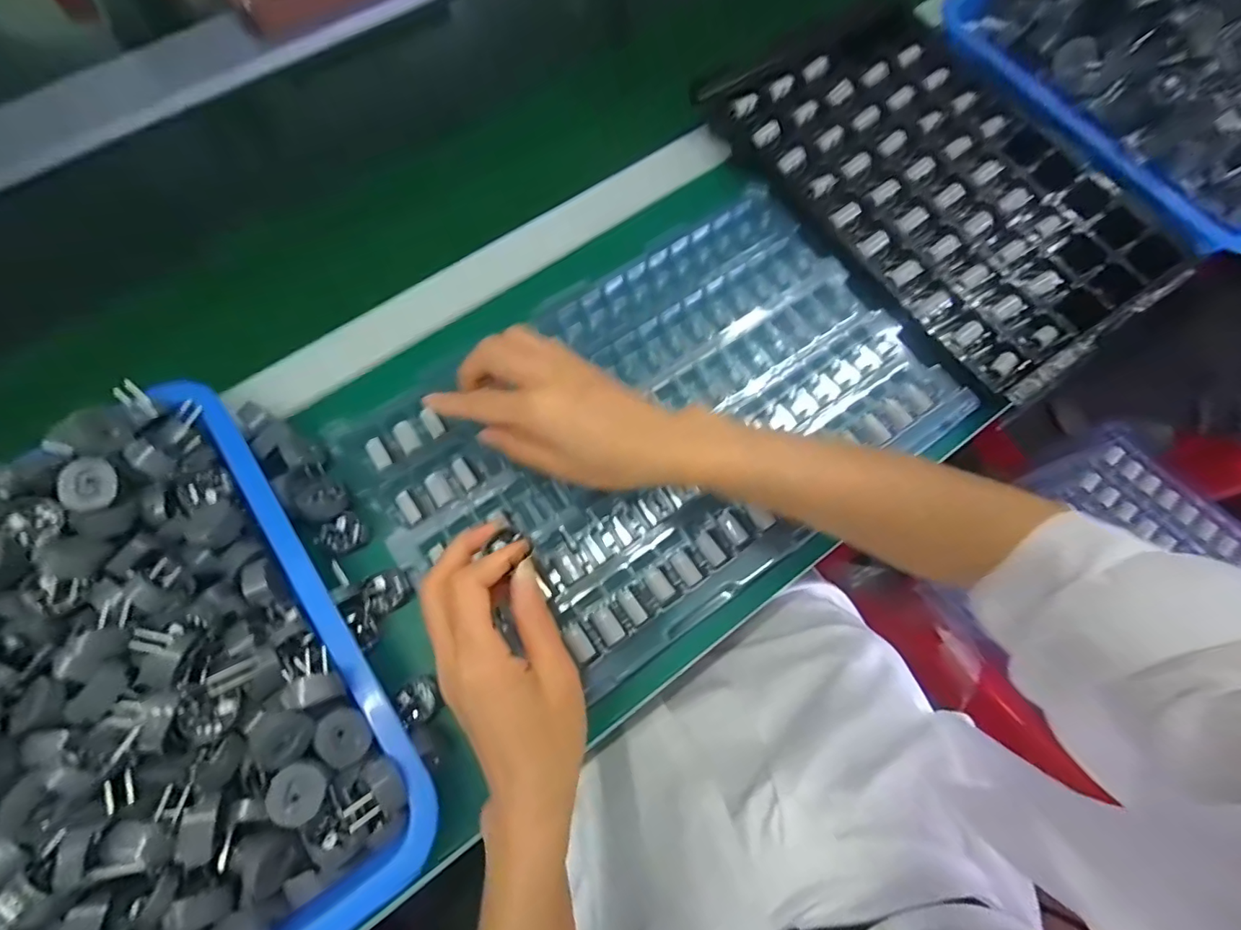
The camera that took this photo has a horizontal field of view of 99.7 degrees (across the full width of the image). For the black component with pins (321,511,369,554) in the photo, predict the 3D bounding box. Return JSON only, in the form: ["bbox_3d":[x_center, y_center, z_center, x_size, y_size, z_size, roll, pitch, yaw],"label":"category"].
[{"bbox_3d":[-0.177,0.045,0.336,0.023,0.011,0.025,0,70,0],"label":"black component with pins"}]

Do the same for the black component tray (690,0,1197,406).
[{"bbox_3d":[0.243,-0.231,0.408,0.213,0.025,0.347,-32,73,-11],"label":"black component tray"}]

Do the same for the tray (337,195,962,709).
[{"bbox_3d":[0.027,-0.029,0.349,0.367,0.016,0.227,-33,75,-11],"label":"tray"}]

